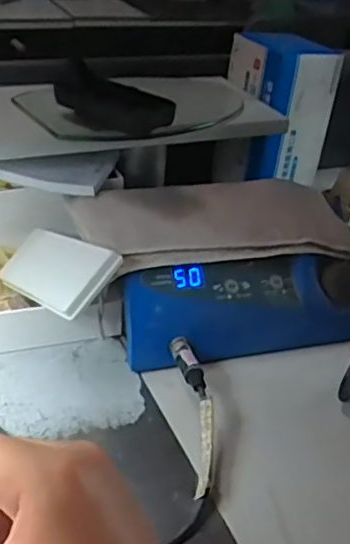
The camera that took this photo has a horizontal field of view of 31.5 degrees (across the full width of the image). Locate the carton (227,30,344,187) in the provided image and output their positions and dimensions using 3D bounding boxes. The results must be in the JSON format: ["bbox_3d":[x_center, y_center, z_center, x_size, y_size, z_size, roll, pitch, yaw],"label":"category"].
[{"bbox_3d":[0.117,-0.191,0.709,0.083,0.144,0.099,-8,35,-20],"label":"carton"}]

